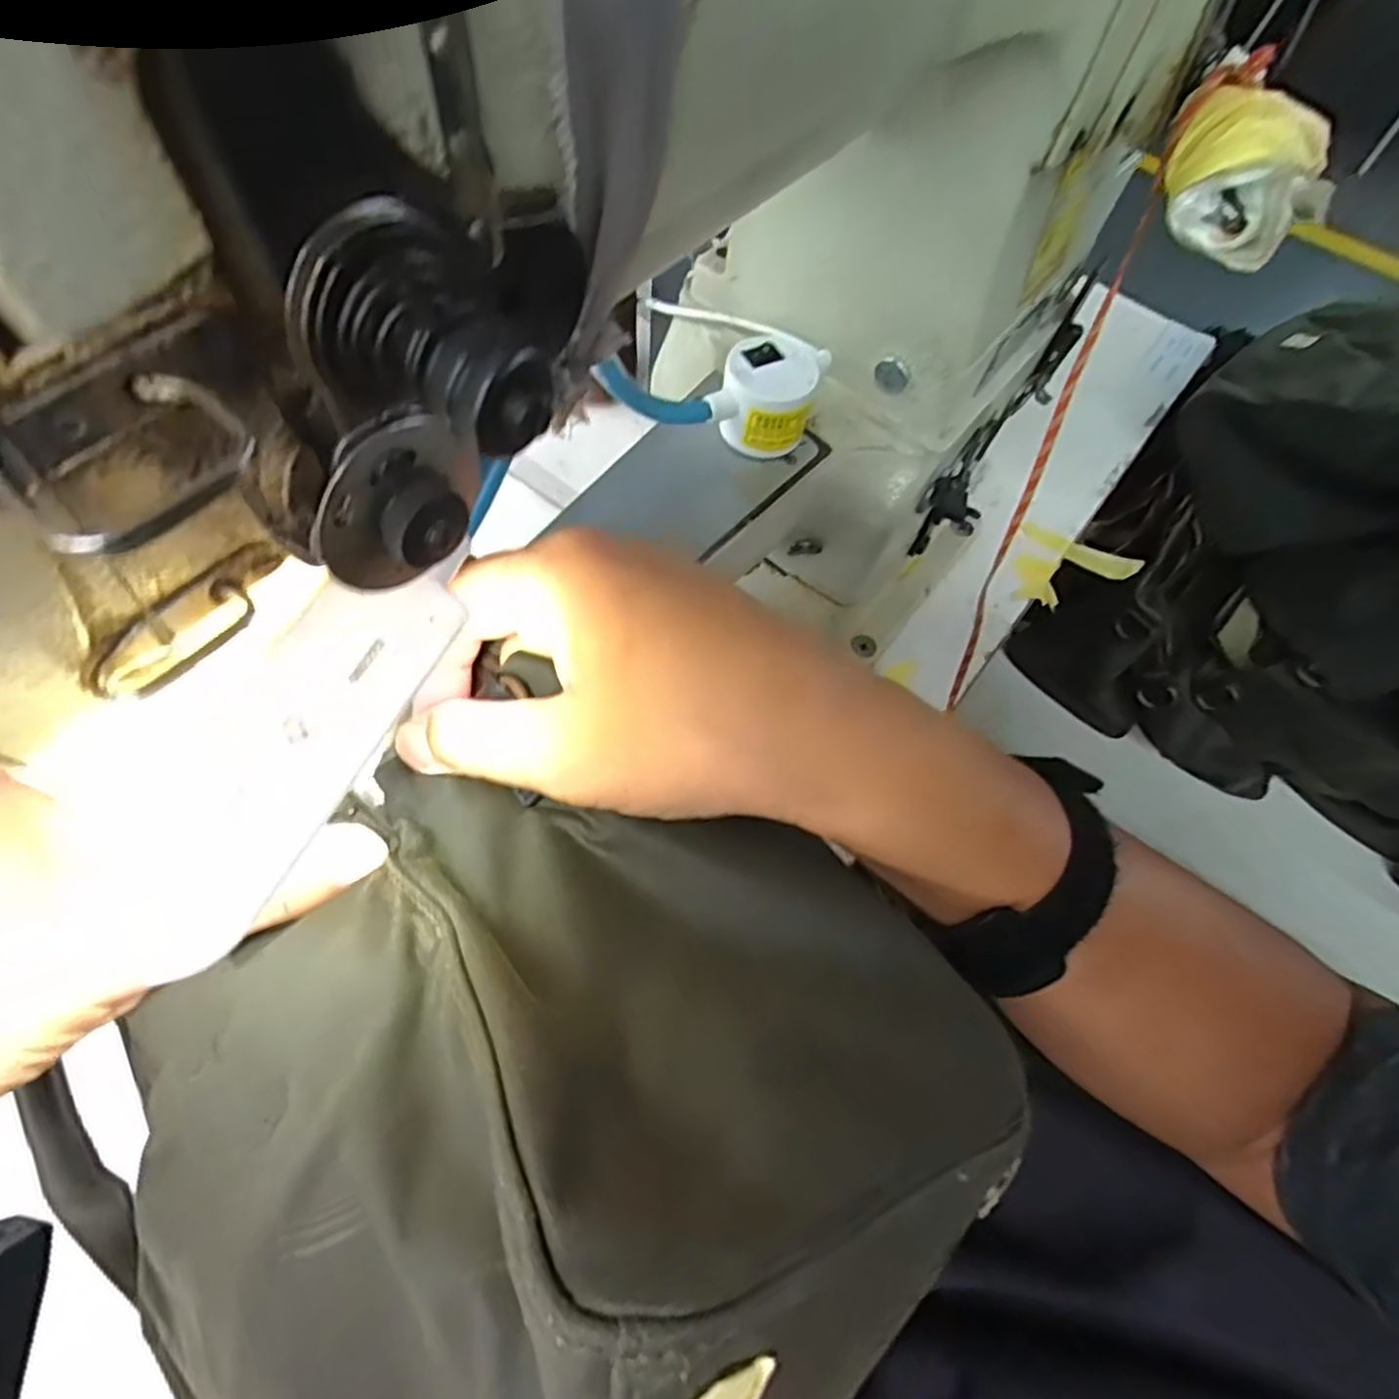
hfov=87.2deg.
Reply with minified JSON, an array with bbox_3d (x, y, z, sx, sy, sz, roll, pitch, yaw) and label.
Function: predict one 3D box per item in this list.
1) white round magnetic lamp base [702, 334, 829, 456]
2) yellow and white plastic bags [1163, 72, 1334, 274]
[{"bbox_3d":[0.027,-0.122,0.296,0.043,0.033,0.038,12,64,2],"label":"white round magnetic lamp base"},{"bbox_3d":[0.152,-0.149,0.205,0.036,0.027,0.046,21,65,6],"label":"yellow and white plastic bags"}]

